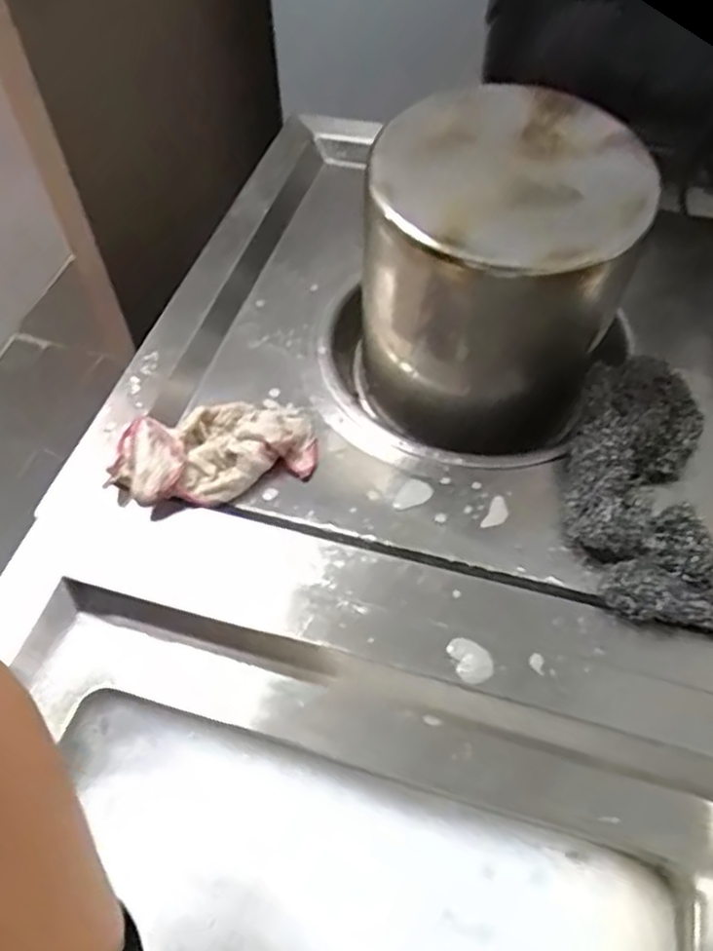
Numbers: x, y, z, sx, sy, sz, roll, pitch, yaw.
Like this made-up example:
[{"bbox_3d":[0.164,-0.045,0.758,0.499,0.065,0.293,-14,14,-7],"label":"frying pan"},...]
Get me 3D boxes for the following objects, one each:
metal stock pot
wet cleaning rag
[{"bbox_3d":[0.110,-0.159,0.595,0.193,0.225,0.216,22,59,16],"label":"metal stock pot"},{"bbox_3d":[-0.112,-0.019,0.582,0.159,0.035,0.082,-14,56,-25],"label":"wet cleaning rag"}]

